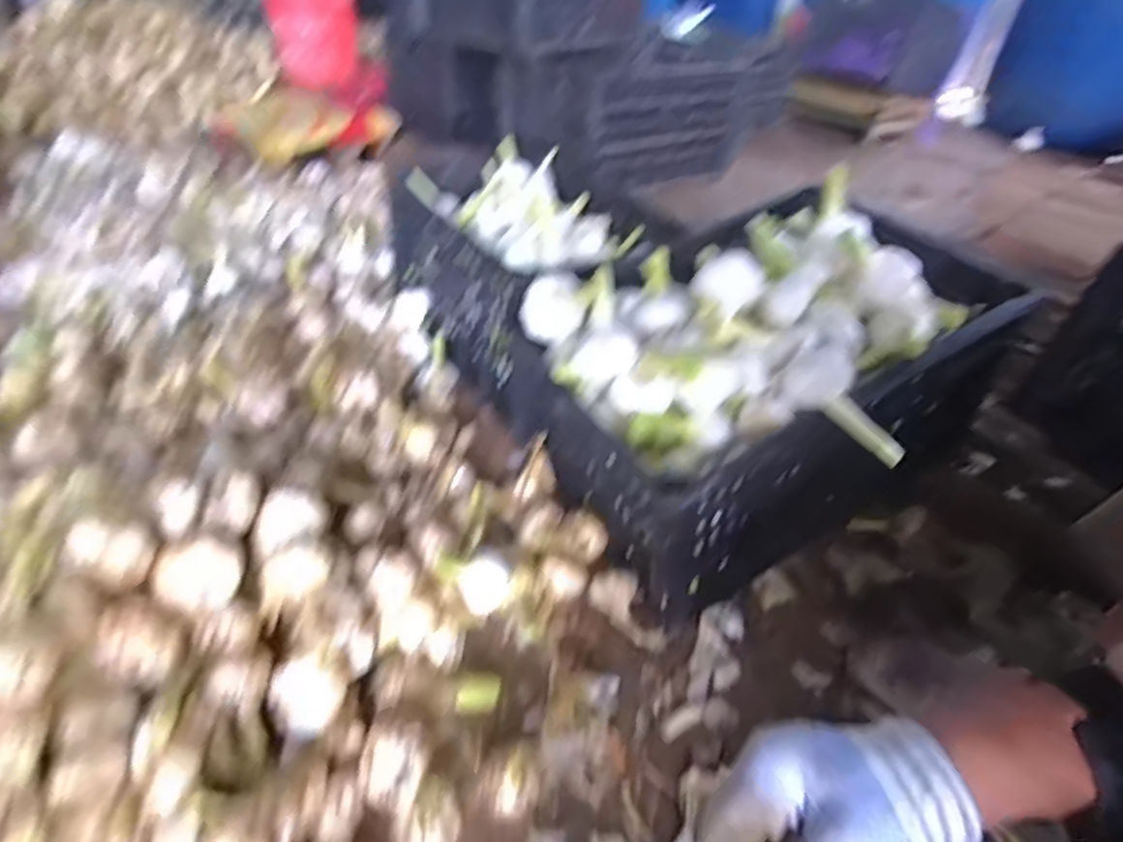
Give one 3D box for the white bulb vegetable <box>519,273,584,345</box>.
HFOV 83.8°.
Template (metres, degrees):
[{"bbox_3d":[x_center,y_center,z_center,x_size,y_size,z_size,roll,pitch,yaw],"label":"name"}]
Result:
[{"bbox_3d":[-0.009,-0.111,0.624,0.063,0.066,0.070,0,42,-7],"label":"white bulb vegetable"}]

